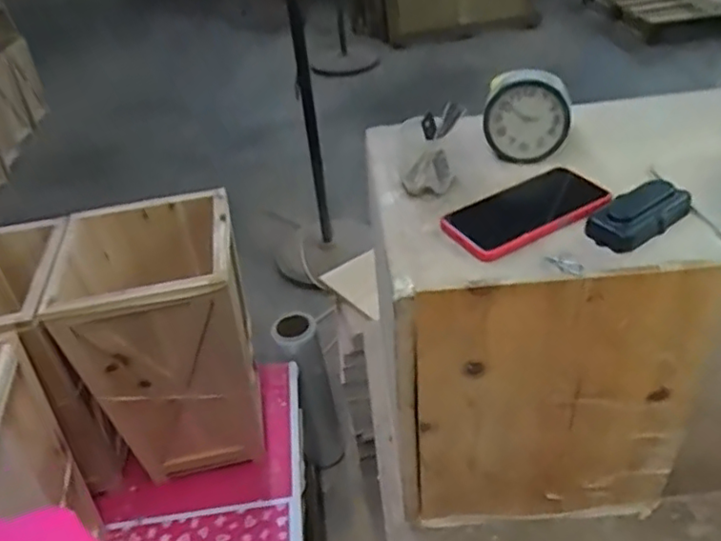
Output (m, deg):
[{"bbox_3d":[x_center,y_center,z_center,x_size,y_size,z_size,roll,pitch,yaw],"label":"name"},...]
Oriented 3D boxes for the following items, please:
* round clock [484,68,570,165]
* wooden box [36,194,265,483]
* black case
[{"bbox_3d":[0.187,-0.176,0.709,0.091,0.099,0.043,-25,17,25],"label":"round clock"},{"bbox_3d":[-0.323,0.116,1.086,0.269,0.430,0.261,-12,38,-6],"label":"wooden box"},{"bbox_3d":[0.265,-0.054,0.598,0.100,0.026,0.048,-27,42,-23],"label":"black case"}]

